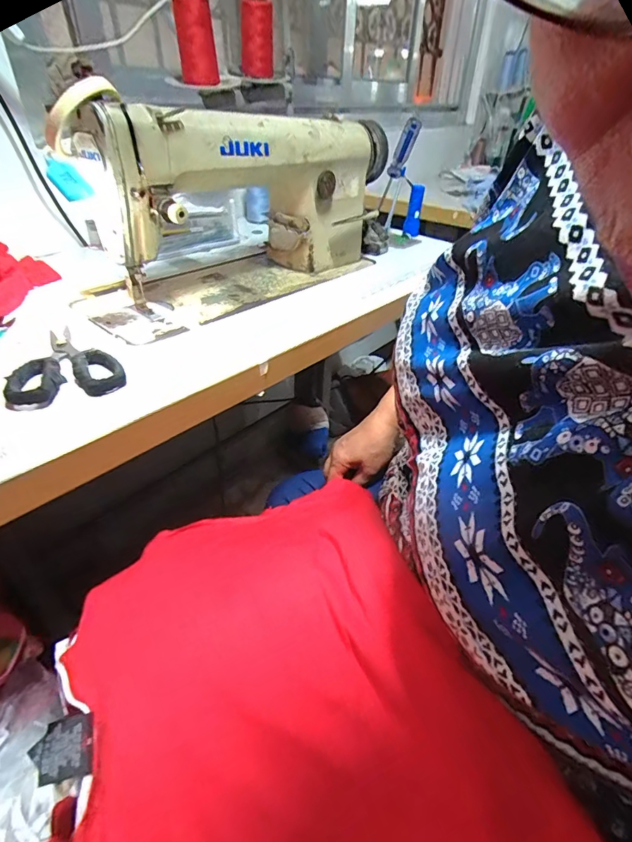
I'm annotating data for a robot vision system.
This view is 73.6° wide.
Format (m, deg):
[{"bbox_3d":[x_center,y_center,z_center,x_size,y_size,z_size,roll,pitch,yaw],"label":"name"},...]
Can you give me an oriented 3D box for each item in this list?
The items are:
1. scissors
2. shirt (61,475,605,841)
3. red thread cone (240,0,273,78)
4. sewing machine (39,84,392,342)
[{"bbox_3d":[-0.260,-0.065,0.435,0.097,0.020,0.150,-20,43,-21],"label":"scissors"},{"bbox_3d":[-0.029,0.208,0.321,0.285,0.107,0.404,-19,42,-20],"label":"shirt"},{"bbox_3d":[-0.103,-0.668,0.735,0.056,0.104,0.059,-4,39,-3],"label":"red thread cone"},{"bbox_3d":[-0.103,-0.324,0.619,0.187,0.238,0.526,28,48,31],"label":"sewing machine"}]

